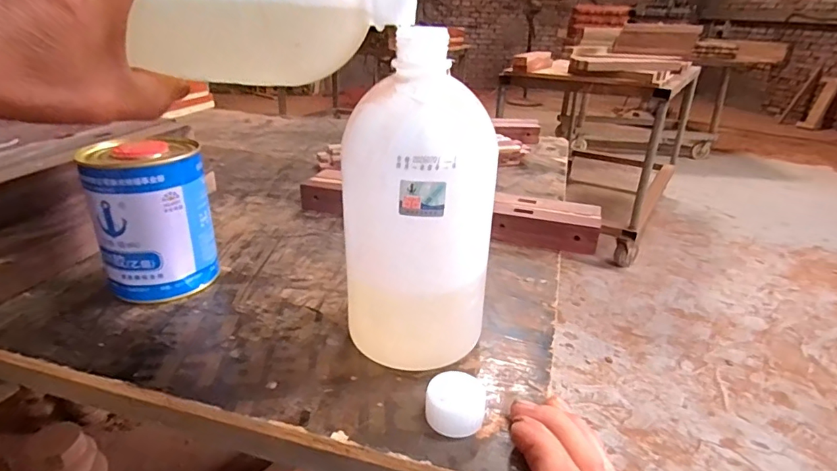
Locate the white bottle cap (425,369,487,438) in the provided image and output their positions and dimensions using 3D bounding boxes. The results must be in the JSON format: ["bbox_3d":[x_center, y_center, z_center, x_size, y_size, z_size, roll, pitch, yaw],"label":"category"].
[{"bbox_3d":[0.022,0.095,0.272,0.032,0.019,0.032,1,26,-1],"label":"white bottle cap"}]

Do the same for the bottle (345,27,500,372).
[{"bbox_3d":[-0.003,-0.013,0.294,0.081,0.182,0.072,17,30,29],"label":"bottle"}]

